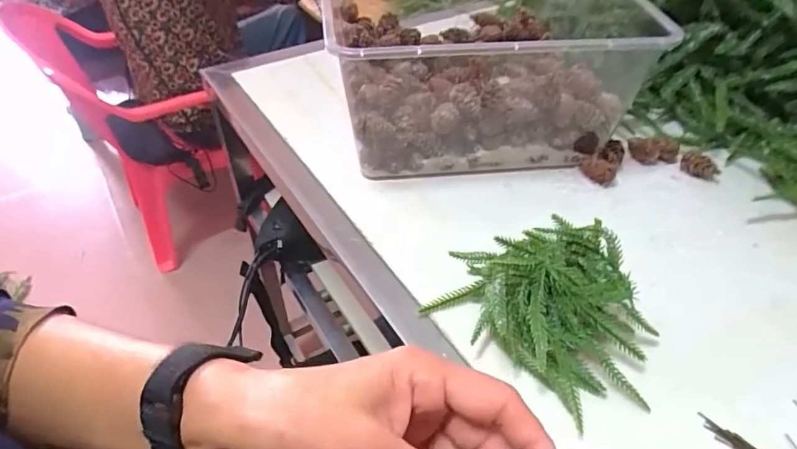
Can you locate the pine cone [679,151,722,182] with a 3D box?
[{"bbox_3d":[0.311,-0.062,0.505,0.037,0.024,0.023,30,53,25],"label":"pine cone"}]

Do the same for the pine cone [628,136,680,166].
[{"bbox_3d":[0.270,-0.078,0.523,0.050,0.024,0.023,2,46,1],"label":"pine cone"}]

